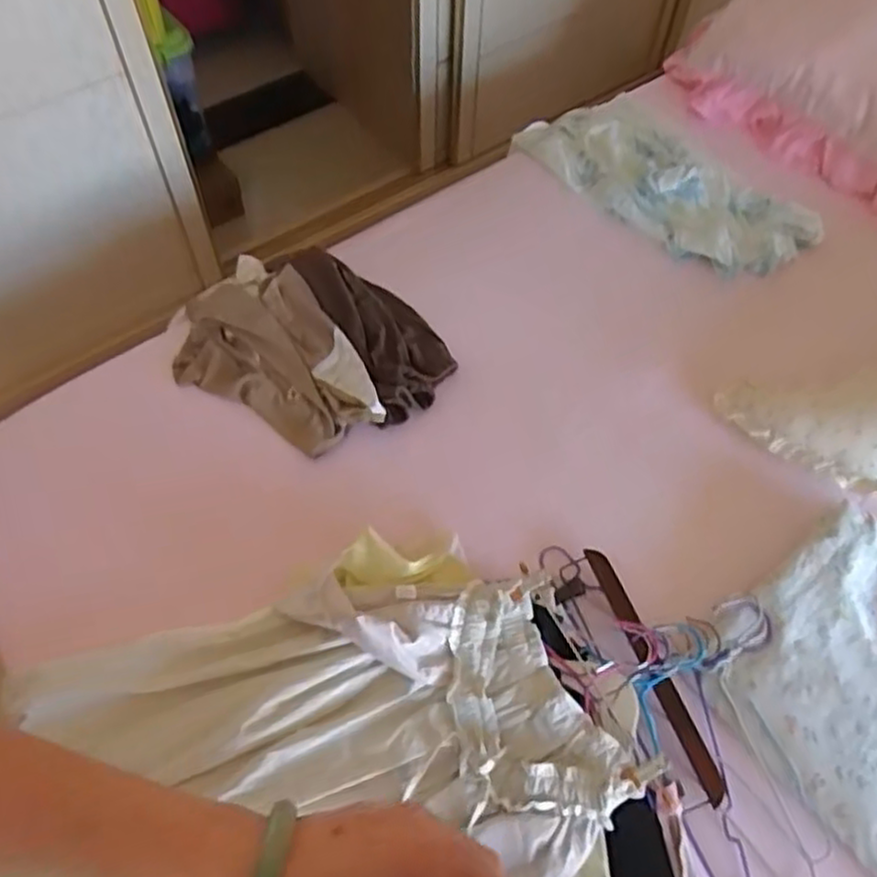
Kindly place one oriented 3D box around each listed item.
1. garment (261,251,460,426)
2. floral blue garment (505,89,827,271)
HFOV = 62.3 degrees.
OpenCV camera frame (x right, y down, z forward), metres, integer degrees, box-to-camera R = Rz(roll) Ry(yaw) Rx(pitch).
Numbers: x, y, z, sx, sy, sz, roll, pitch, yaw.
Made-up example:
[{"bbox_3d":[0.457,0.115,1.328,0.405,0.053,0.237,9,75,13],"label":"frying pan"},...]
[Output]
[{"bbox_3d":[-0.111,-0.180,1.140,0.156,0.065,0.360,-29,63,-18],"label":"garment"},{"bbox_3d":[0.420,-0.483,1.350,0.283,0.048,0.551,-36,65,-22],"label":"floral blue garment"}]

